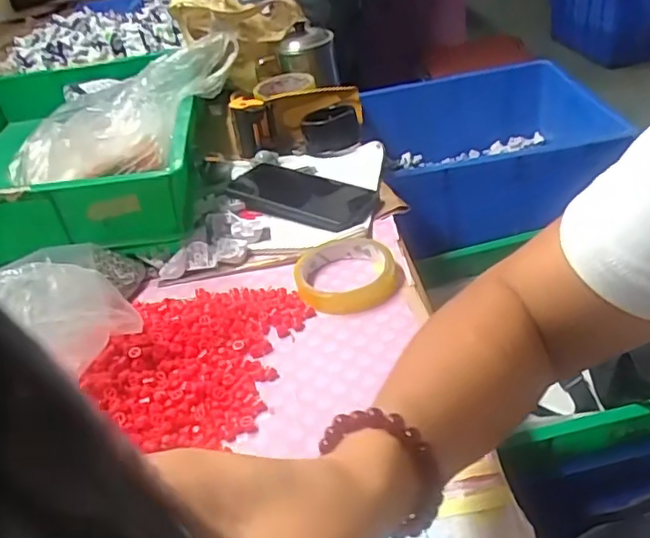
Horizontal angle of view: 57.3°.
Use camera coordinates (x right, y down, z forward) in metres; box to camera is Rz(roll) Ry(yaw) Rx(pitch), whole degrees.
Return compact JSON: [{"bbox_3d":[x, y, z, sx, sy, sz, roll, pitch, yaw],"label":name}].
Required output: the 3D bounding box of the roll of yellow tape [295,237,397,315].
[{"bbox_3d":[0.016,0.000,0.530,0.085,0.022,0.092,-7,36,5],"label":"roll of yellow tape"}]

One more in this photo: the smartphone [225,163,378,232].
[{"bbox_3d":[-0.026,-0.083,0.652,0.171,0.011,0.084,21,46,36],"label":"smartphone"}]

